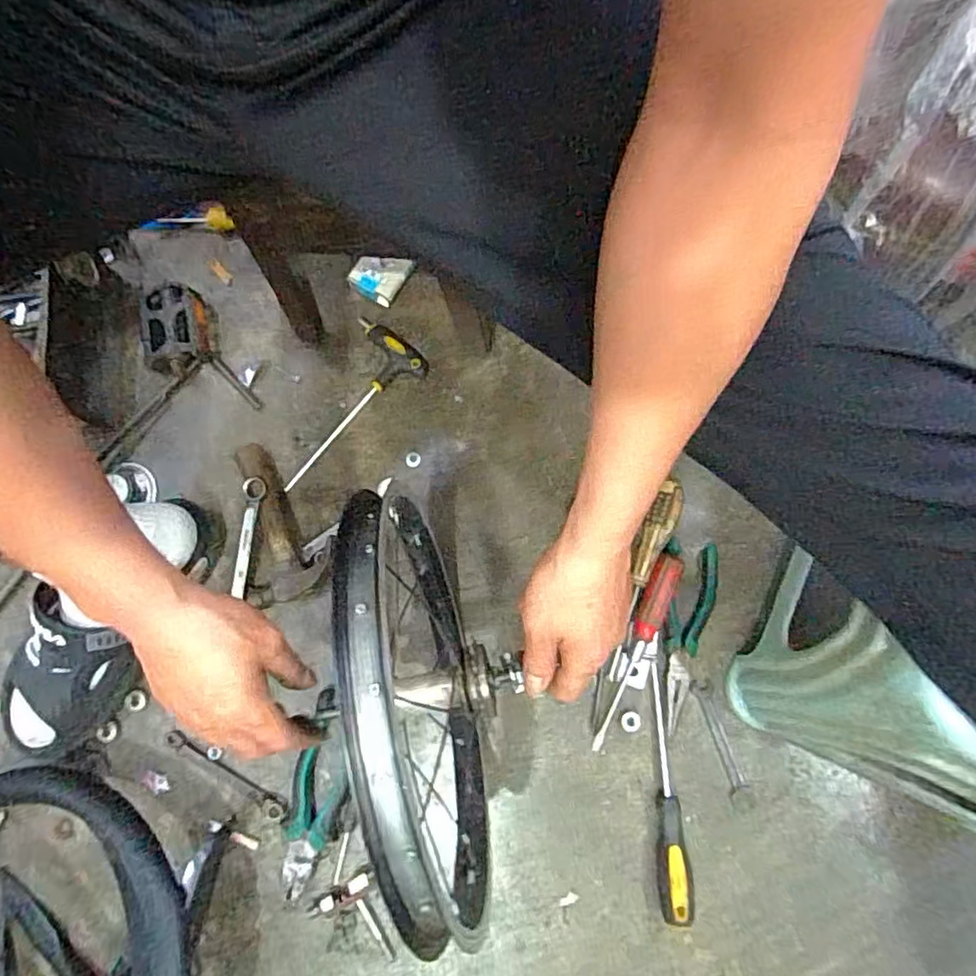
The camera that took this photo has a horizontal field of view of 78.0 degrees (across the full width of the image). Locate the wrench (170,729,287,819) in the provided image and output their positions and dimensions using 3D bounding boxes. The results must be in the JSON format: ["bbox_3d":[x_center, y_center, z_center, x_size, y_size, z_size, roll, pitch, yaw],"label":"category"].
[{"bbox_3d":[-0.259,0.282,0.595,0.142,0.006,0.018,30,80,11],"label":"wrench"}]

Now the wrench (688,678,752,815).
[{"bbox_3d":[0.222,0.244,0.573,0.020,0.006,0.118,-18,75,0],"label":"wrench"}]

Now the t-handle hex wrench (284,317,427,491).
[{"bbox_3d":[-0.172,-0.101,0.674,0.205,0.015,0.095,-44,77,-6],"label":"t-handle hex wrench"}]

